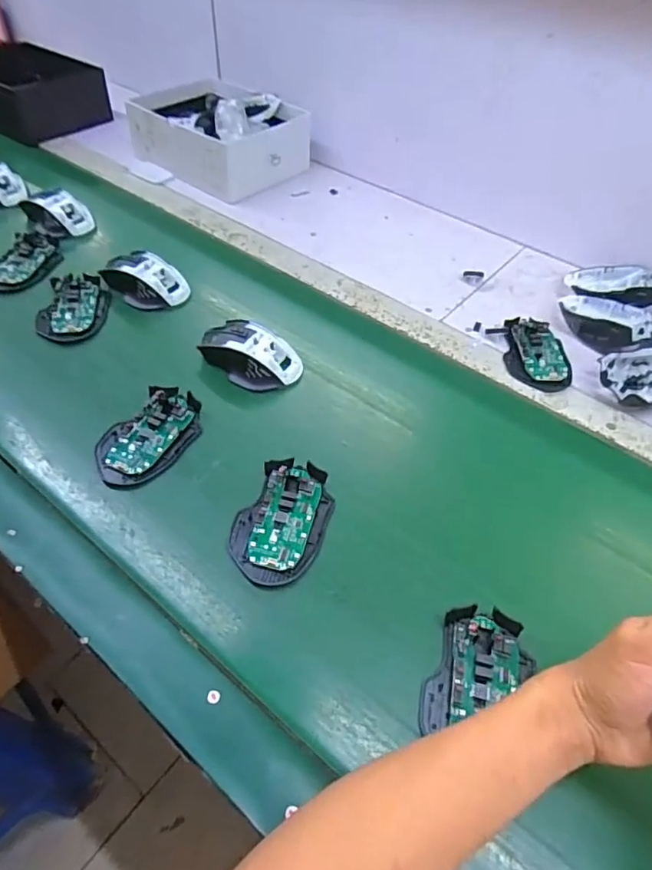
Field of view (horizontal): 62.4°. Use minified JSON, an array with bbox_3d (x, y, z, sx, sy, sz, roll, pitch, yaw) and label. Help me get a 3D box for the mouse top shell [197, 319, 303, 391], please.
[{"bbox_3d":[-0.083,-0.091,0.582,0.109,0.035,0.068,30,54,21],"label":"mouse top shell"}]

